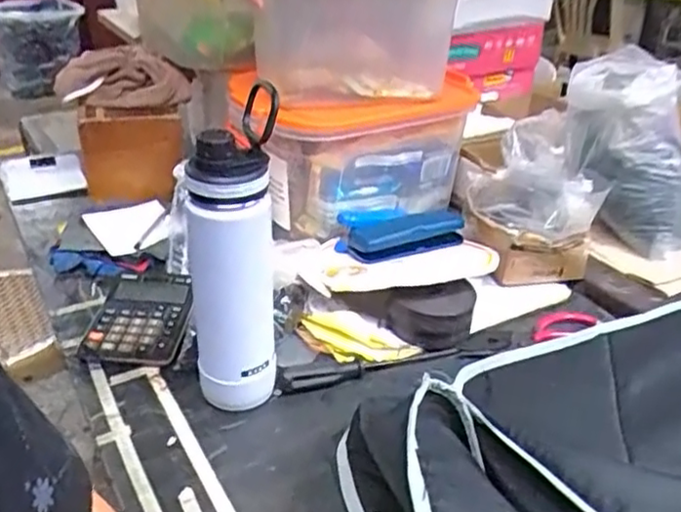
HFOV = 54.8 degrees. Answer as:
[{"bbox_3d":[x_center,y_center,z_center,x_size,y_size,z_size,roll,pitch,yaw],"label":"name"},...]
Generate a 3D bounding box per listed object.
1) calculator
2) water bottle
[{"bbox_3d":[-0.223,0.065,0.742,0.108,0.014,0.147,1,38,4],"label":"calculator"},{"bbox_3d":[-0.100,0.015,0.594,0.079,0.277,0.083,-8,29,-11],"label":"water bottle"}]

